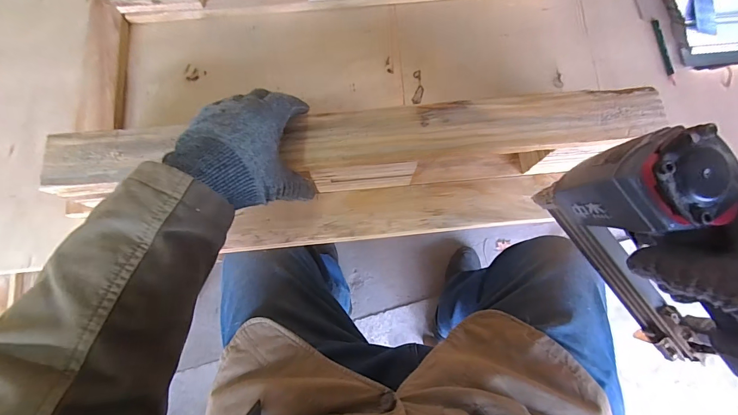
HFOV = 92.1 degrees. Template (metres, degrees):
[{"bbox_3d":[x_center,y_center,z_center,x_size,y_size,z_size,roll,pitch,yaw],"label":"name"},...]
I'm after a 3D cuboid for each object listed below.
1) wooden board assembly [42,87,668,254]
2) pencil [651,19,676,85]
[{"bbox_3d":[-0.008,-0.033,0.418,0.619,0.119,0.125,-6,77,-2],"label":"wooden board assembly"},{"bbox_3d":[0.439,-0.231,0.529,0.010,0.008,0.106,-8,77,-2],"label":"pencil"}]

